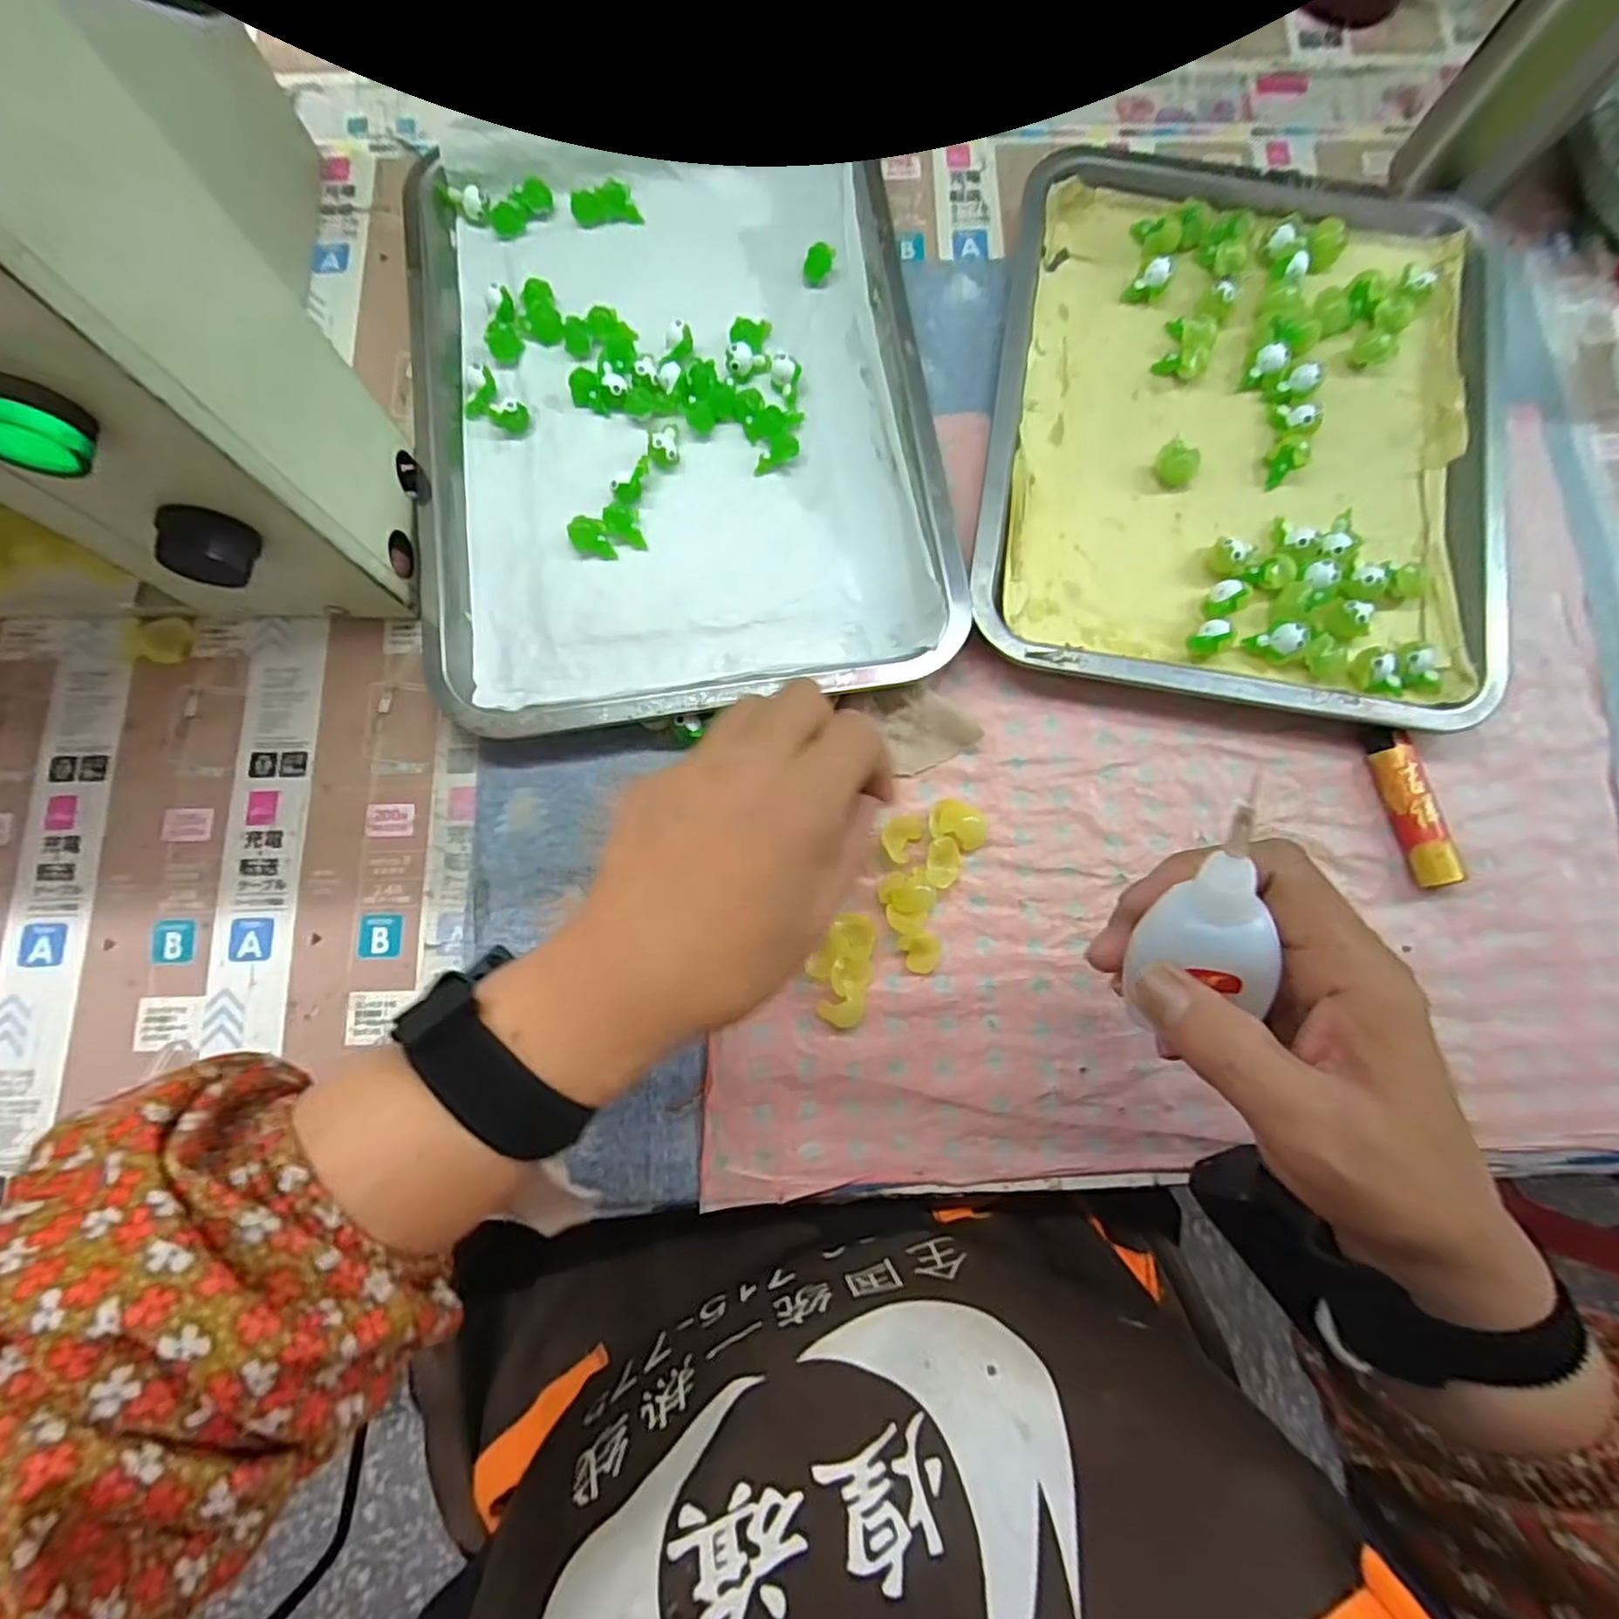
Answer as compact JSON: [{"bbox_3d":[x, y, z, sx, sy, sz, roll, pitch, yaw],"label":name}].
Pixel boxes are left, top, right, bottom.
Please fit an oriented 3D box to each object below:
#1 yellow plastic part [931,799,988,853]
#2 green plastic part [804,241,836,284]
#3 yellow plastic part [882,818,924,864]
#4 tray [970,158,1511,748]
[{"bbox_3d":[0.073,0.006,0.333,0.029,0.012,0.021,19,81,3],"label":"yellow plastic part"},{"bbox_3d":[0.005,-0.305,0.381,0.015,0.012,0.016,8,81,1],"label":"green plastic part"},{"bbox_3d":[0.043,0.014,0.330,0.017,0.005,0.021,31,82,5],"label":"yellow plastic part"},{"bbox_3d":[0.226,-0.214,0.362,0.252,0.022,0.327,10,81,1],"label":"tray"}]

